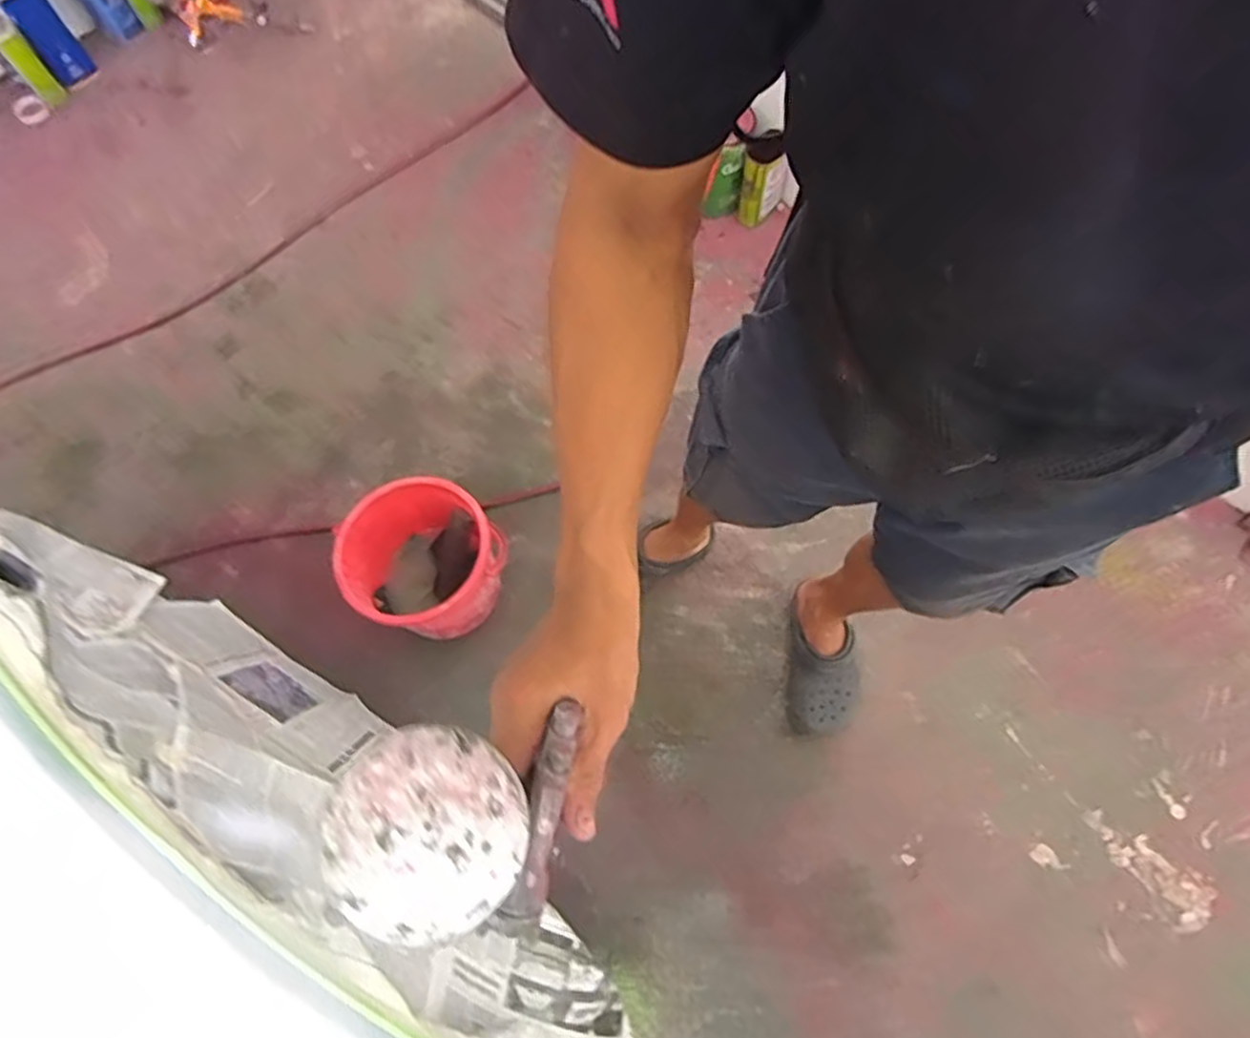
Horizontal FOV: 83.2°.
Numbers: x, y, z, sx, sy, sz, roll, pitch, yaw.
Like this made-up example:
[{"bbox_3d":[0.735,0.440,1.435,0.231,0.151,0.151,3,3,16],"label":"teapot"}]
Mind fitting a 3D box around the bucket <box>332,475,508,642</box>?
[{"bbox_3d":[-0.333,0.081,1.193,0.238,0.181,0.230,-1,67,2],"label":"bucket"}]

